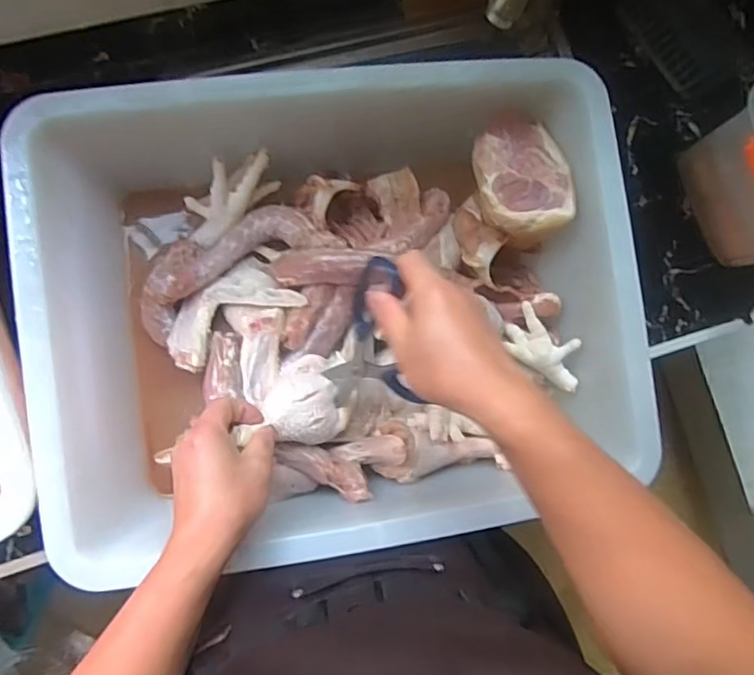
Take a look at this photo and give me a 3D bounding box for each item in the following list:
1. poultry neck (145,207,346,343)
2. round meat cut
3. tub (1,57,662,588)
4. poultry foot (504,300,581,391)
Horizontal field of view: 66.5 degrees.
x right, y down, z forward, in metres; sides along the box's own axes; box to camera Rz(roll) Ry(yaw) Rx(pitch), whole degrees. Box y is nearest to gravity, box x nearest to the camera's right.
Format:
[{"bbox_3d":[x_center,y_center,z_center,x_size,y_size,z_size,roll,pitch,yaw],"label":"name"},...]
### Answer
[{"bbox_3d":[-0.142,-0.074,0.557,0.194,0.044,0.085,-30,91,-9],"label":"poultry neck"},{"bbox_3d":[0.139,-0.146,0.552,0.083,0.049,0.117,-16,72,5],"label":"round meat cut"},{"bbox_3d":[-0.038,-0.030,0.524,0.510,0.130,0.404,-9,87,-8],"label":"tub"},{"bbox_3d":[0.165,0.013,0.559,0.086,0.031,0.047,37,82,-4],"label":"poultry foot"}]

